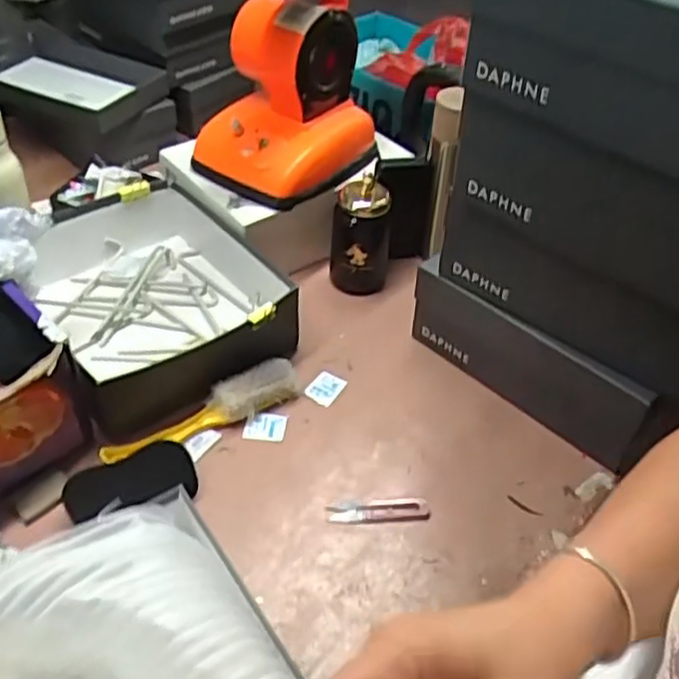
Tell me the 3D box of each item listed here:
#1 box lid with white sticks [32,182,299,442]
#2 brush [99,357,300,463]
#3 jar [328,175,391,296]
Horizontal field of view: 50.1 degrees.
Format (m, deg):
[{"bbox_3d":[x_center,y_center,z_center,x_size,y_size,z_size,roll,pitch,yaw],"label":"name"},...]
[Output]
[{"bbox_3d":[-0.230,-0.060,0.896,0.265,0.095,0.323,-20,48,-22],"label":"box lid with white sticks"},{"bbox_3d":[-0.148,0.080,0.803,0.230,0.034,0.046,-22,49,-24],"label":"brush"},{"bbox_3d":[0.028,-0.137,0.957,0.078,0.143,0.073,6,44,3],"label":"jar"}]

